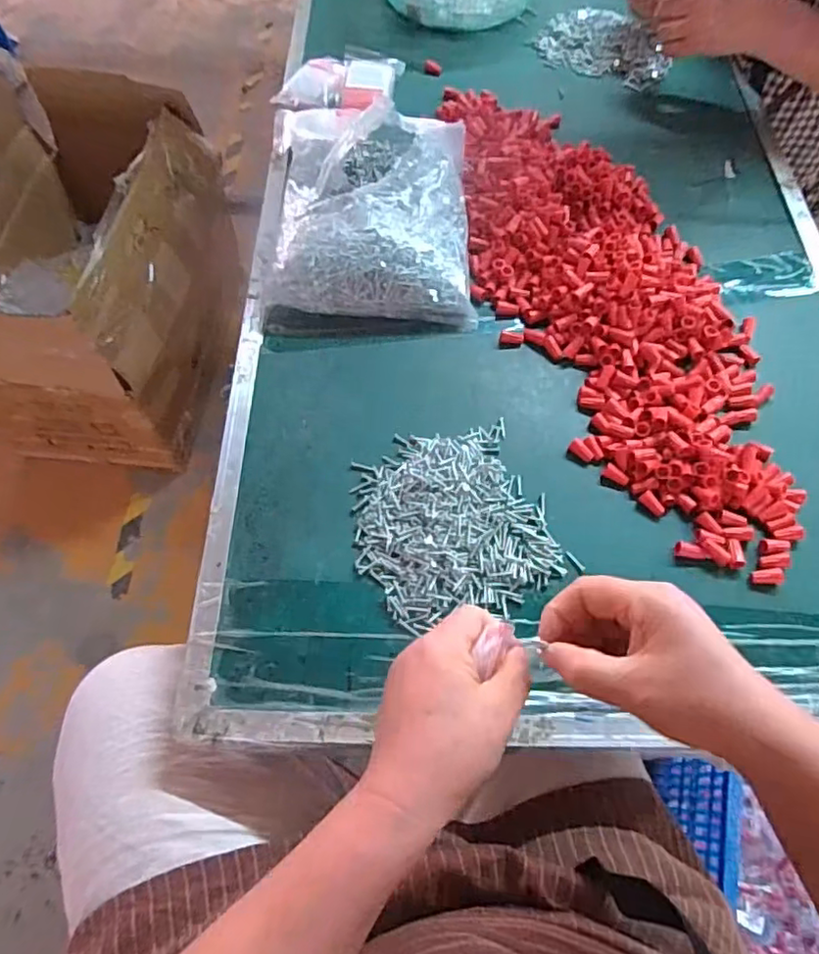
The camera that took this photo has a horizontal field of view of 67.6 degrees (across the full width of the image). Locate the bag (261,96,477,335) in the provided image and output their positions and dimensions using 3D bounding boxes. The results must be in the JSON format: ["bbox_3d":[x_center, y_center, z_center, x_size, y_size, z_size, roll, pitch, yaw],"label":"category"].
[{"bbox_3d":[-0.046,-0.310,0.657,0.211,0.082,0.329,-1,63,-1],"label":"bag"}]

